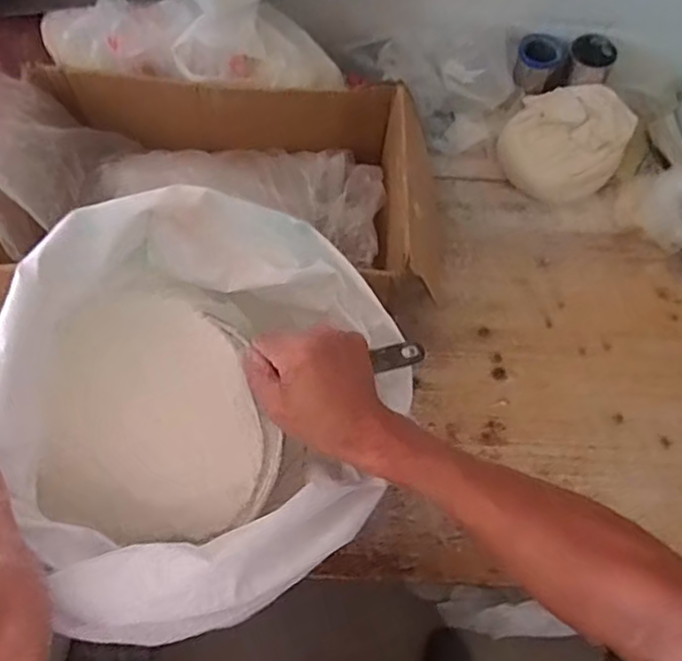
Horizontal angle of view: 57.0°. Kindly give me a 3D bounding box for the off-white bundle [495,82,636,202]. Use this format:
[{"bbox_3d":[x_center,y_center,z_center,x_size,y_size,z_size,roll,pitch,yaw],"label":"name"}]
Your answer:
[{"bbox_3d":[0.372,-0.312,1.043,0.166,0.131,0.160,1,65,-2],"label":"off-white bundle"}]

